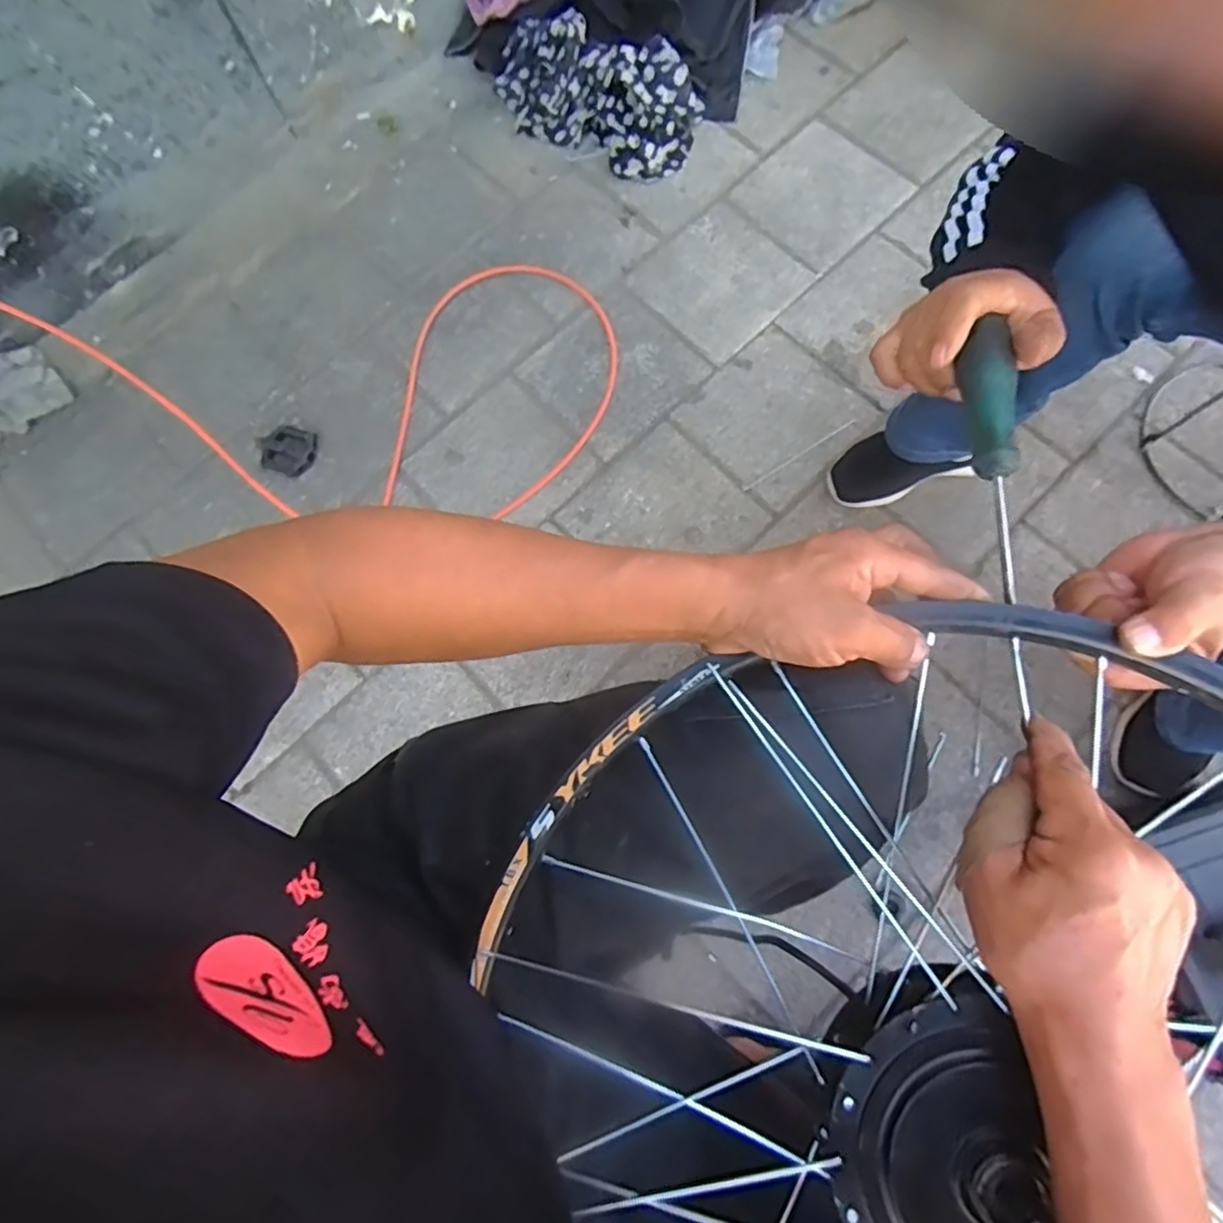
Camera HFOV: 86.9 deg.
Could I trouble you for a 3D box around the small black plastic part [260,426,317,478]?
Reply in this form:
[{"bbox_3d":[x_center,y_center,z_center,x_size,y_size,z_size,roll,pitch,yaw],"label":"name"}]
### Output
[{"bbox_3d":[-0.492,-0.247,0.986,0.079,0.021,0.072,19,75,8],"label":"small black plastic part"}]

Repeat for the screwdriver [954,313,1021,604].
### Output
[{"bbox_3d":[0.233,-0.093,0.394,0.024,0.023,0.177,1,78,3],"label":"screwdriver"}]

